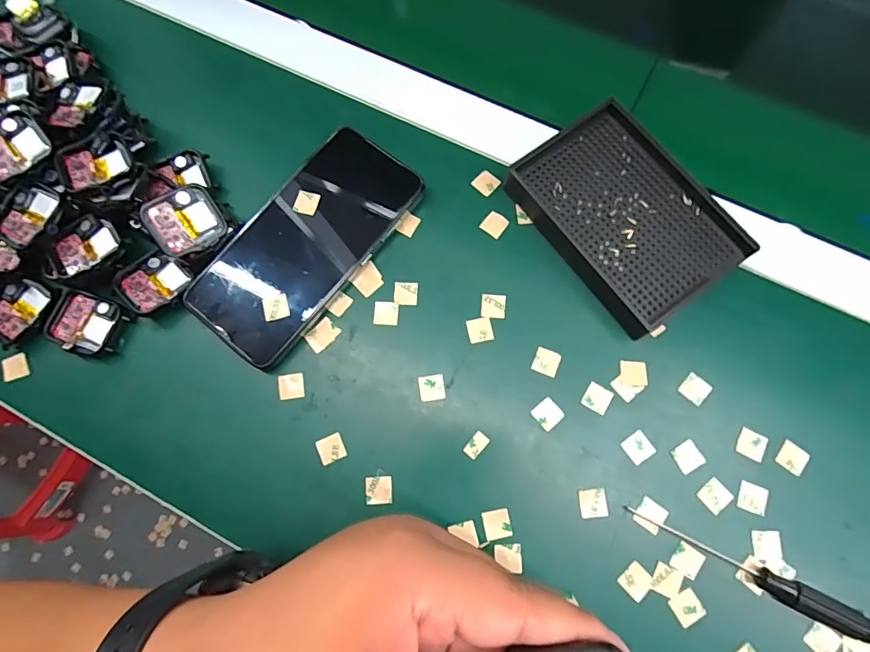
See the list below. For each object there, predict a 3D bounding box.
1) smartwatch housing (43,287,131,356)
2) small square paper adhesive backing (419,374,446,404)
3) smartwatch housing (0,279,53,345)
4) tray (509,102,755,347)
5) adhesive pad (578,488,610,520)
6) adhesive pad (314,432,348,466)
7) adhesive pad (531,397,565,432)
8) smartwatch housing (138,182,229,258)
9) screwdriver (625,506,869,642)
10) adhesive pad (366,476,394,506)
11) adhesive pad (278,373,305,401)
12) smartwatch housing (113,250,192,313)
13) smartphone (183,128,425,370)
[{"bbox_3d":[-0.225,-0.001,0.300,0.046,0.012,0.036,21,77,7],"label":"smartwatch housing"},{"bbox_3d":[-0.002,0.038,0.287,0.016,0.004,0.016,-10,76,-1],"label":"small square paper adhesive backing"},{"bbox_3d":[-0.273,-0.011,0.303,0.033,0.011,0.041,42,81,11],"label":"smartwatch housing"},{"bbox_3d":[0.124,-0.072,0.302,0.097,0.023,0.138,-39,78,-8],"label":"tray"},{"bbox_3d":[0.093,0.103,0.267,0.016,0.004,0.016,-7,76,0],"label":"adhesive pad"},{"bbox_3d":[-0.063,0.075,0.280,0.016,0.004,0.015,-26,77,-5],"label":"adhesive pad"},{"bbox_3d":[0.069,0.054,0.281,0.016,0.004,0.016,-40,78,-8],"label":"adhesive pad"},{"bbox_3d":[-0.159,-0.068,0.294,0.044,0.005,0.038,-41,116,-21],"label":"smartwatch housing"},{"bbox_3d":[0.171,0.134,0.253,0.131,0.012,0.014,25,78,8],"label":"screwdriver"},{"bbox_3d":[-0.033,0.098,0.273,0.016,0.004,0.016,-3,76,1],"label":"adhesive pad"},{"bbox_3d":[-0.091,0.038,0.290,0.016,0.004,0.015,-9,76,-1],"label":"adhesive pad"},{"bbox_3d":[-0.184,-0.028,0.303,0.031,0.014,0.040,41,80,11],"label":"smartwatch housing"},{"bbox_3d":[-0.085,-0.055,0.304,0.076,0.009,0.160,38,82,7],"label":"smartphone"}]

